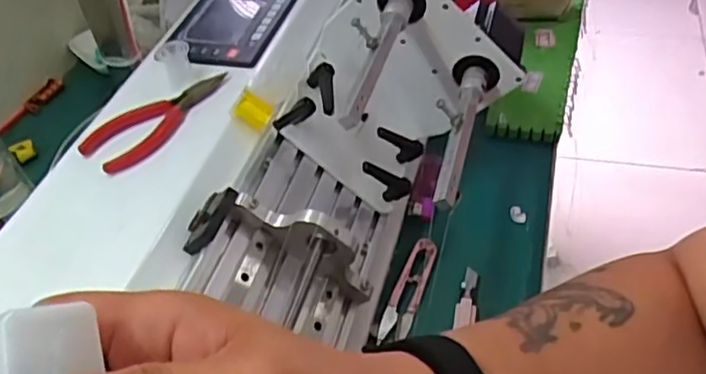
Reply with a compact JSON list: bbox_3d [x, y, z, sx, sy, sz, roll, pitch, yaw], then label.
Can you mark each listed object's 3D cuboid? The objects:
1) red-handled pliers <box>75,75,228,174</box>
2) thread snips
[{"bbox_3d":[-0.147,-0.053,0.480,0.039,0.018,0.118,30,56,31],"label":"red-handled pliers"},{"bbox_3d":[0.043,0.080,0.499,0.023,0.014,0.094,14,49,20],"label":"thread snips"}]

